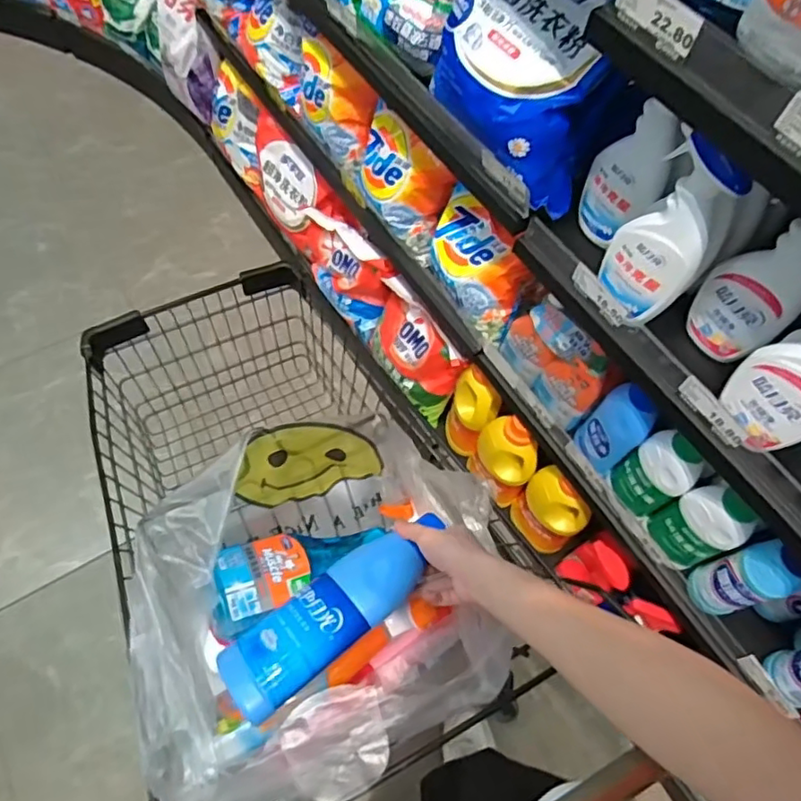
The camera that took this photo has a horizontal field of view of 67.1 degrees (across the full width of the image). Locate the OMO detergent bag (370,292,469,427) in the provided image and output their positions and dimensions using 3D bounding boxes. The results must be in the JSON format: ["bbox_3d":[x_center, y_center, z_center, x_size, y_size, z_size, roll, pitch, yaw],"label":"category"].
[{"bbox_3d":[0.019,-0.098,1.326,0.080,0.252,0.274,-31,65,-20],"label":"OMO detergent bag"}]

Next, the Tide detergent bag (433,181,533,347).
[{"bbox_3d":[0.122,-0.235,1.061,0.074,0.144,0.233,-28,64,-19],"label":"Tide detergent bag"}]

